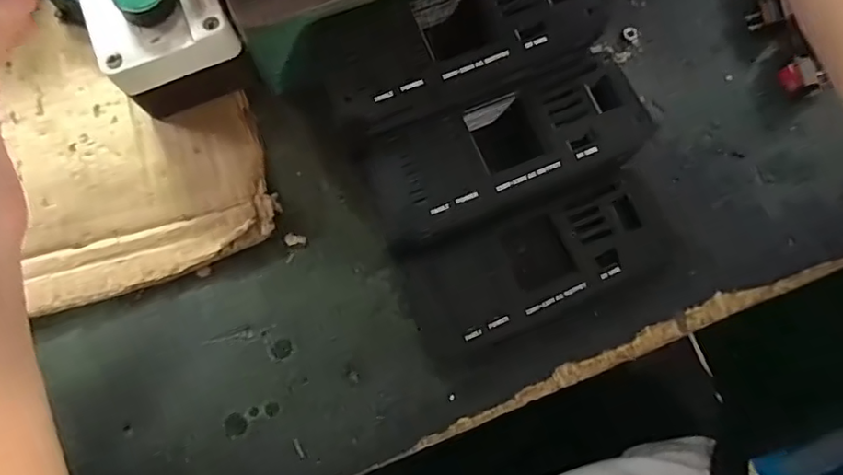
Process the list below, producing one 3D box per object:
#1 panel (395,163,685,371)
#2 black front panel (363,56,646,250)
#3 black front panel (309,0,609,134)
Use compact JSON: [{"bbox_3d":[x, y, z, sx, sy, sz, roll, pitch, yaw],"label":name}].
[{"bbox_3d":[0.068,0.013,0.307,0.150,0.020,0.060,-24,79,-6],"label":"panel"},{"bbox_3d":[0.046,-0.045,0.290,0.147,0.014,0.057,-22,94,-7],"label":"black front panel"},{"bbox_3d":[0.019,-0.104,0.286,0.143,0.009,0.064,-24,79,-6],"label":"black front panel"}]

